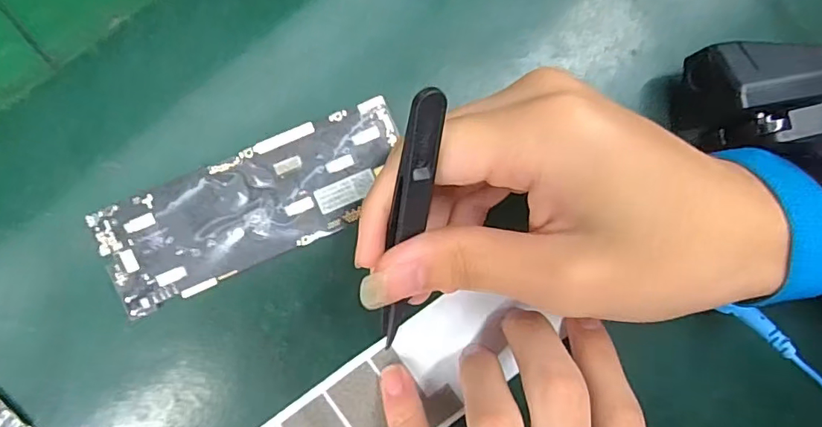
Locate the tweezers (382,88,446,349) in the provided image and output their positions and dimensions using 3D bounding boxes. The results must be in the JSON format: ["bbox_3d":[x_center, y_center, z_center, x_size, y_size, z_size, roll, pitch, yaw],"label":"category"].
[{"bbox_3d":[-0.002,0.012,0.177,0.010,0.118,0.009,3,42,-7],"label":"tweezers"}]

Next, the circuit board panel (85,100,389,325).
[{"bbox_3d":[-0.061,-0.004,0.206,0.123,0.004,0.043,-25,94,-6],"label":"circuit board panel"}]

